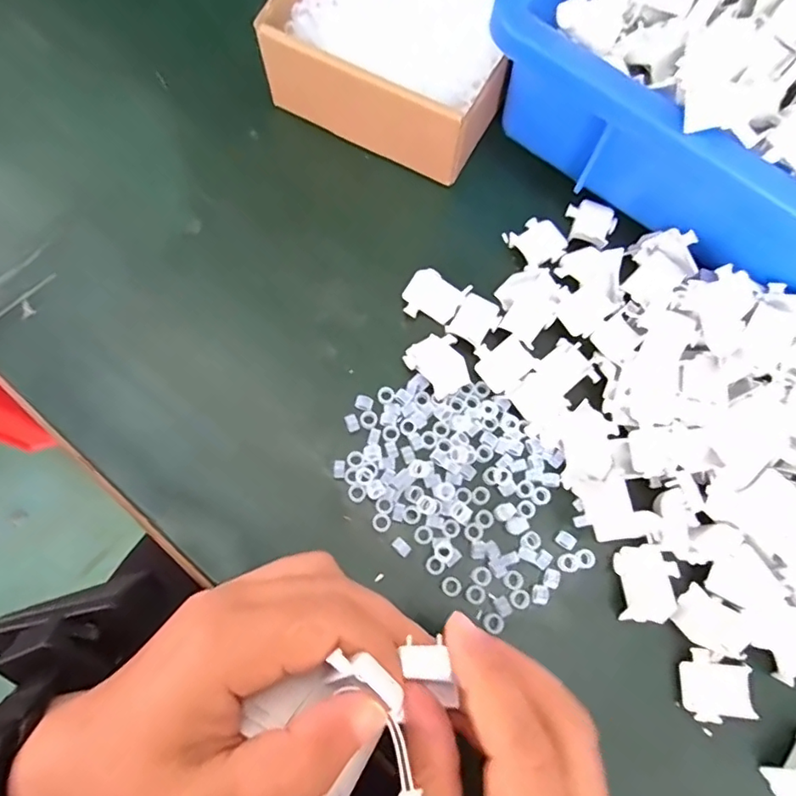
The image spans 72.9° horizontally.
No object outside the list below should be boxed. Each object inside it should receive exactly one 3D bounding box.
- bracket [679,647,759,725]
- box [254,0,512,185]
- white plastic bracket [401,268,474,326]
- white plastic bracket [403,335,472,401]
[{"bbox_3d":[0.144,0.131,0.246,0.027,0.012,0.029,1,74,-1],"label":"bracket"},{"bbox_3d":[0.012,-0.235,0.332,0.135,0.052,0.188,26,75,6],"label":"box"},{"bbox_3d":[0.020,-0.057,0.300,0.032,0.009,0.029,32,76,7],"label":"white plastic bracket"},{"bbox_3d":[0.022,-0.018,0.289,0.028,0.004,0.033,-30,77,-10],"label":"white plastic bracket"}]

